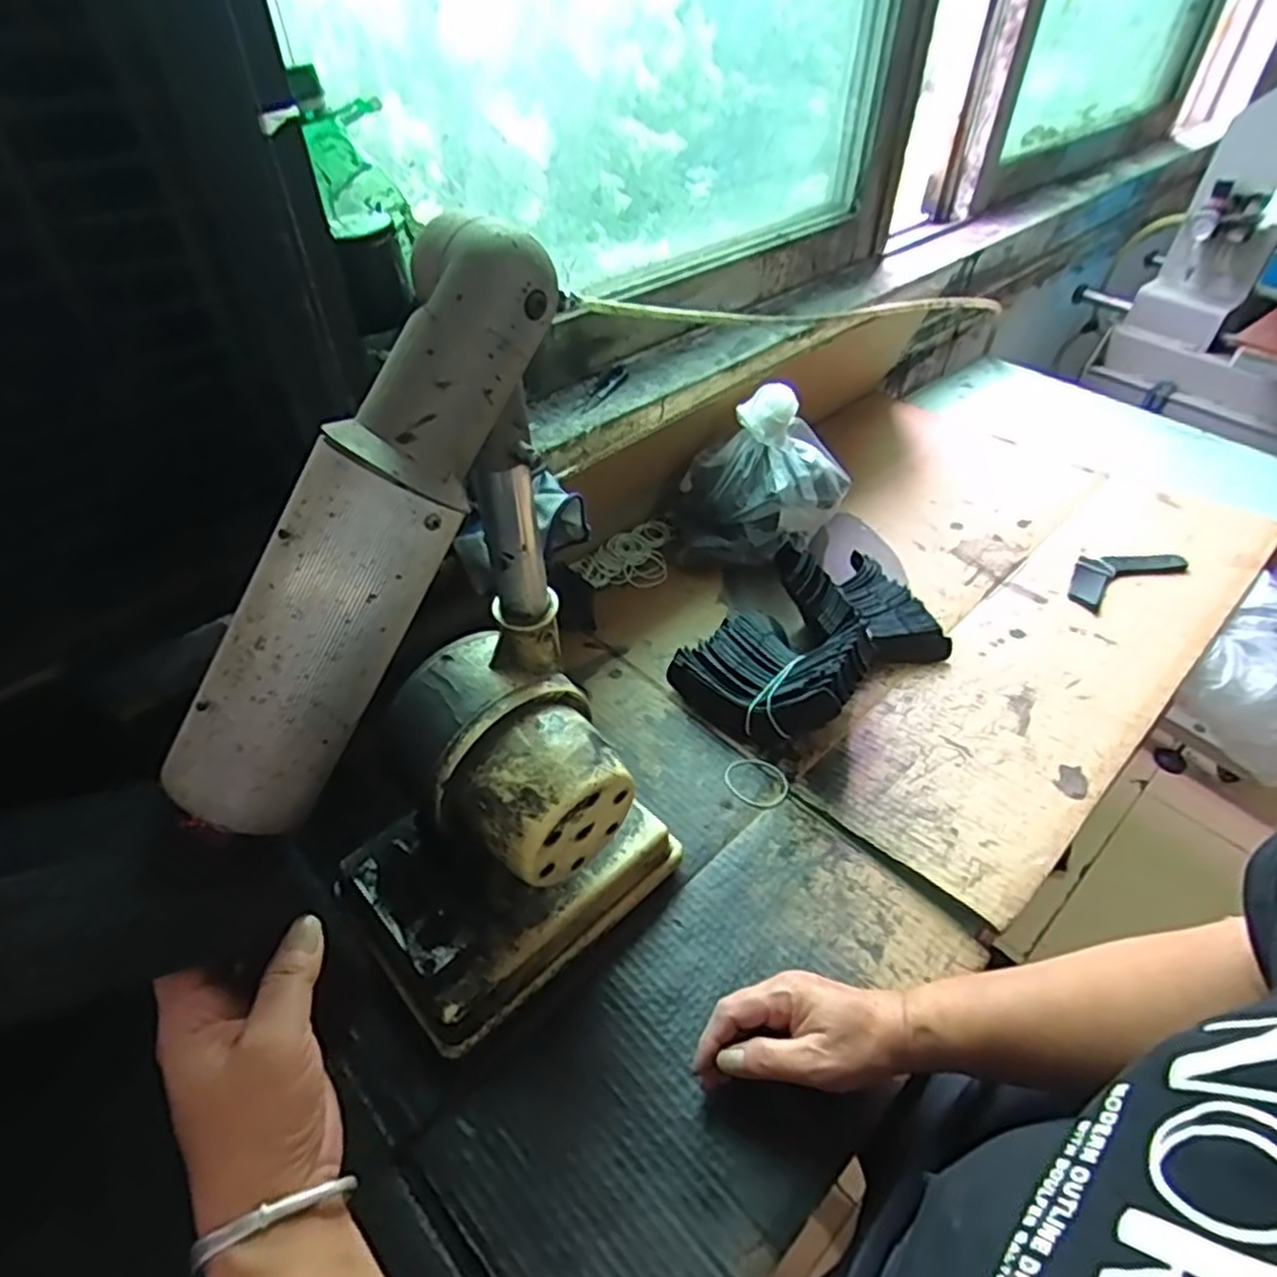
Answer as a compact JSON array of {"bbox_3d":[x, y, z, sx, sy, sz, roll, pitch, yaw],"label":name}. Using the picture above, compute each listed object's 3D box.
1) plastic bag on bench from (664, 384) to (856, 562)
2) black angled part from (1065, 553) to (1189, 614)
[{"bbox_3d":[0.137,-0.176,0.831,0.179,0.170,0.111,-3,45,-3],"label":"plastic bag on bench"},{"bbox_3d":[0.528,-0.072,0.827,0.147,0.024,0.065,-20,48,-19],"label":"black angled part"}]

